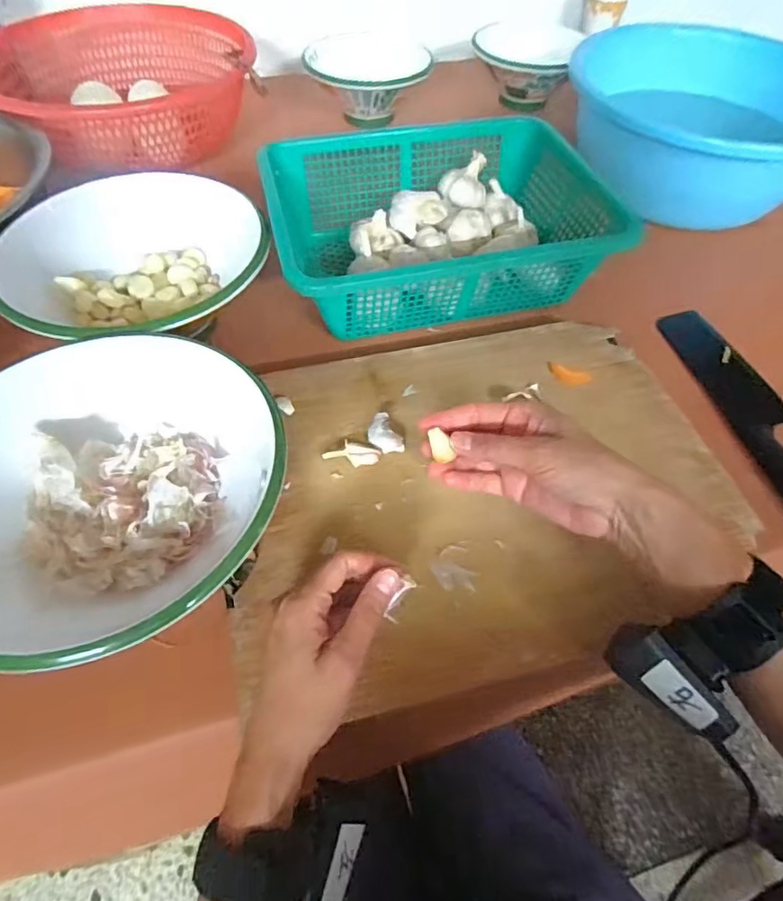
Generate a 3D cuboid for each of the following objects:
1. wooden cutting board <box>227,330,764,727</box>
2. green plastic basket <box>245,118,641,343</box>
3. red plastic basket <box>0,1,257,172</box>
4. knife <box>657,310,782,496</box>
[{"bbox_3d":[0.064,0.022,0.419,0.375,0.025,0.296,-9,56,-8],"label":"wooden cutting board"},{"bbox_3d":[0.038,-0.246,0.555,0.316,0.089,0.242,-12,56,-10],"label":"green plastic basket"},{"bbox_3d":[-0.344,-0.473,0.689,0.310,0.122,0.197,-20,58,-15],"label":"red plastic basket"},{"bbox_3d":[0.329,-0.036,0.468,0.059,0.026,0.271,-7,56,-6],"label":"knife"}]

